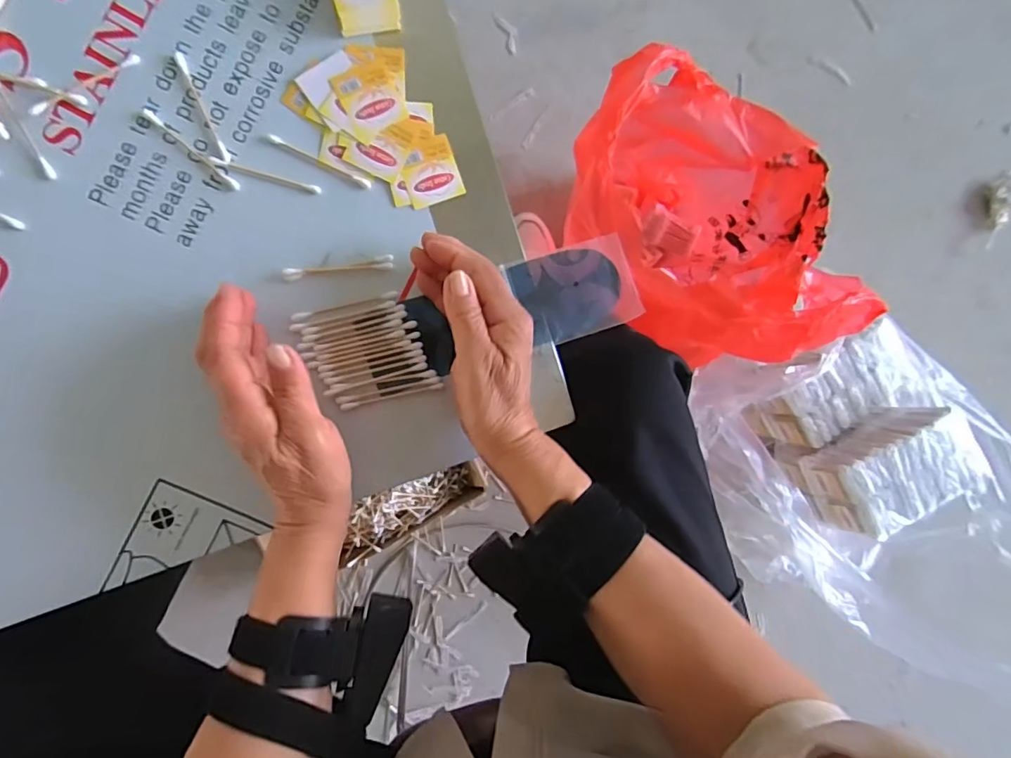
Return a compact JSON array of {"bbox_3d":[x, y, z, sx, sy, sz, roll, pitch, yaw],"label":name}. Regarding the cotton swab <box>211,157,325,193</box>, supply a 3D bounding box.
[{"bbox_3d":[-0.162,-0.139,0.348,0.072,0.004,0.005,14,90,-10],"label":"cotton swab"}]

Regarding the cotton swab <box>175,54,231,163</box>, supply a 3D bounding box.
[{"bbox_3d":[-0.201,-0.180,0.340,0.006,0.004,0.075,-24,96,-8],"label":"cotton swab"}]

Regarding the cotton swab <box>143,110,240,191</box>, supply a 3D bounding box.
[{"bbox_3d":[-0.209,-0.152,0.339,0.073,0.004,0.007,40,85,-9],"label":"cotton swab"}]

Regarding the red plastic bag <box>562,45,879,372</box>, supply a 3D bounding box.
[{"bbox_3d":[0.254,-0.199,0.726,0.389,0.319,0.310,14,89,-9],"label":"red plastic bag"}]

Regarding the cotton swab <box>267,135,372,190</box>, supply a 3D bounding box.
[{"bbox_3d":[-0.127,-0.150,0.352,0.072,0.004,0.005,24,88,-10],"label":"cotton swab"}]

